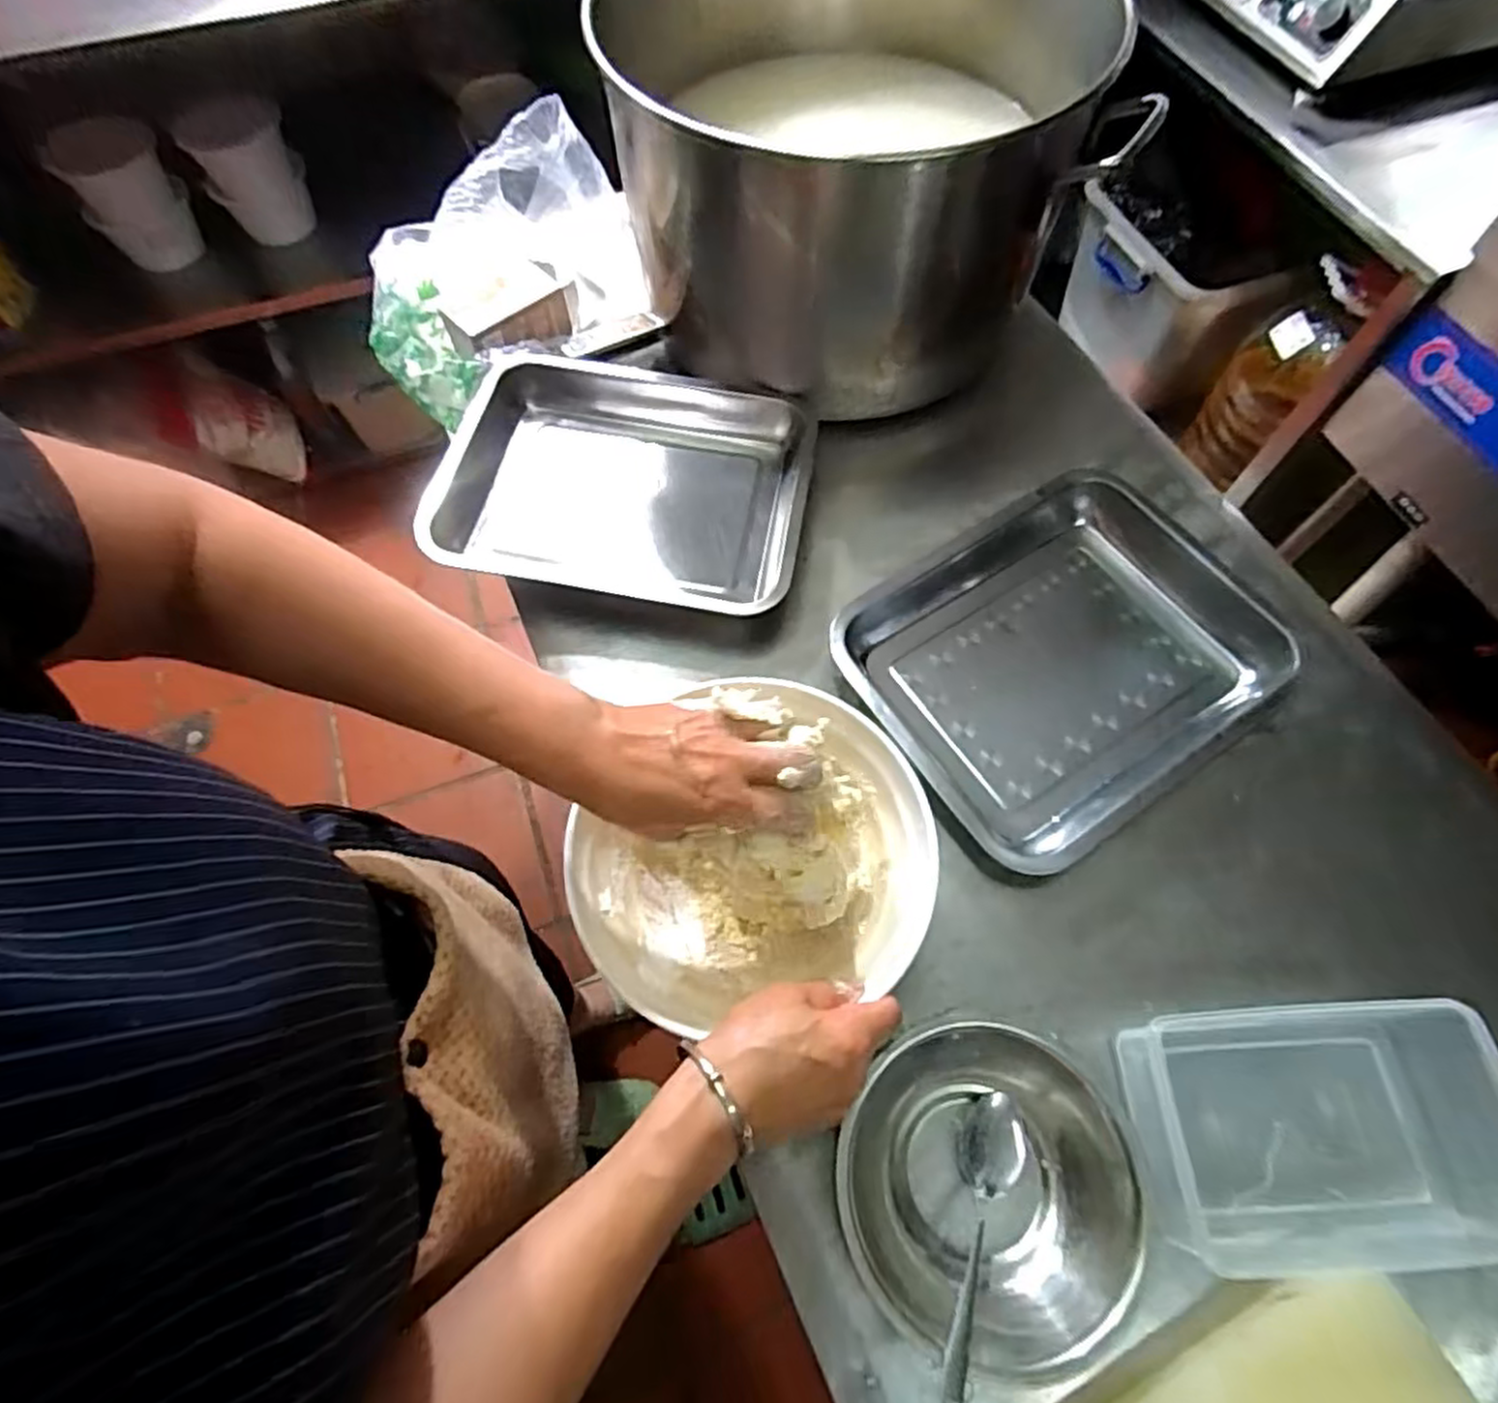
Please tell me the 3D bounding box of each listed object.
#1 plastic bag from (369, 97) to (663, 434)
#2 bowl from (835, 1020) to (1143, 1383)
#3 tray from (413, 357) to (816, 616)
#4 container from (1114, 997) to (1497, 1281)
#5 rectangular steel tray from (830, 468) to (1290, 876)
[{"bbox_3d":[-0.216,-0.387,0.687,0.264,0.113,0.213,-26,67,-11],"label":"plastic bag"},{"bbox_3d":[0.133,0.272,0.432,0.153,0.044,0.156,0,65,1],"label":"bowl"},{"bbox_3d":[-0.104,-0.183,0.643,0.300,0.050,0.233,8,65,5],"label":"tray"},{"bbox_3d":[0.331,0.248,0.432,0.201,0.059,0.137,-4,65,-1],"label":"container"},{"bbox_3d":[0.236,-0.033,0.581,0.297,0.045,0.233,-33,68,-14],"label":"rectangular steel tray"}]

